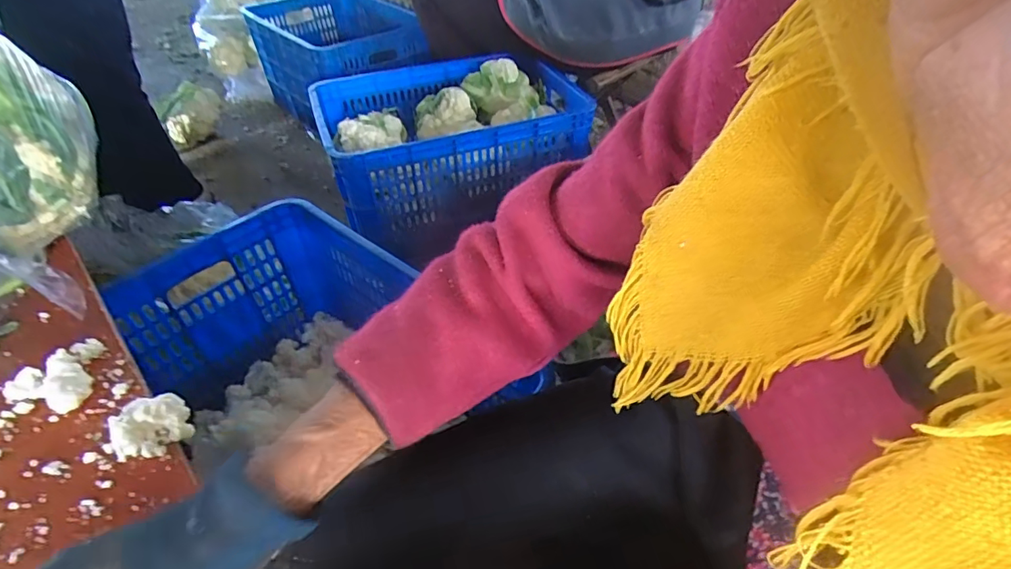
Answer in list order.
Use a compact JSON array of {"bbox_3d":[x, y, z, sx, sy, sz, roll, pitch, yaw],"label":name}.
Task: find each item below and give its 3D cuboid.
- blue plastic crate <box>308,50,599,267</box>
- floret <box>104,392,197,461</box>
[{"bbox_3d":[-0.110,-0.298,1.070,0.513,0.249,0.359,-19,47,-17],"label":"blue plastic crate"},{"bbox_3d":[-0.261,0.105,0.368,0.050,0.025,0.038,-27,49,-26],"label":"floret"}]

